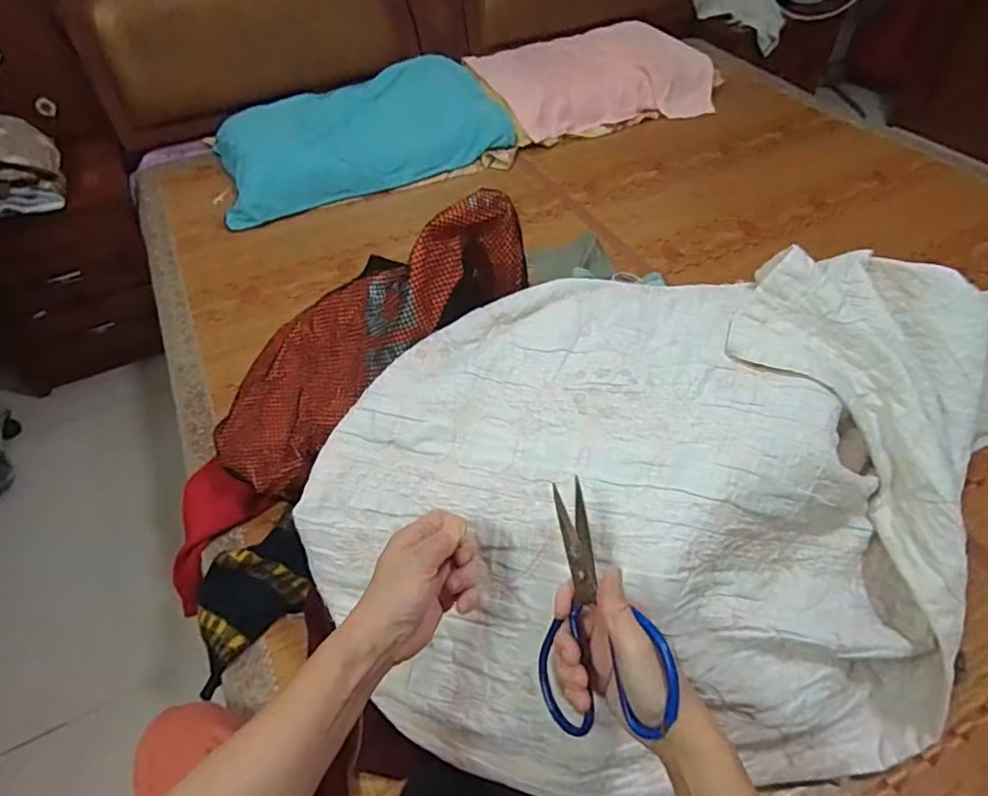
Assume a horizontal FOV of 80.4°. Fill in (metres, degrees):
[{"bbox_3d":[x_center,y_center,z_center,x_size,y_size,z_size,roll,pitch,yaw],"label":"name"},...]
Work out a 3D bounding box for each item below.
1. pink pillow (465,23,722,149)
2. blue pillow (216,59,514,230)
[{"bbox_3d":[0.291,-0.940,1.714,0.682,0.113,0.455,-15,50,-9],"label":"pink pillow"},{"bbox_3d":[-0.349,-0.688,1.519,0.724,0.108,0.421,-24,52,-16],"label":"blue pillow"}]

